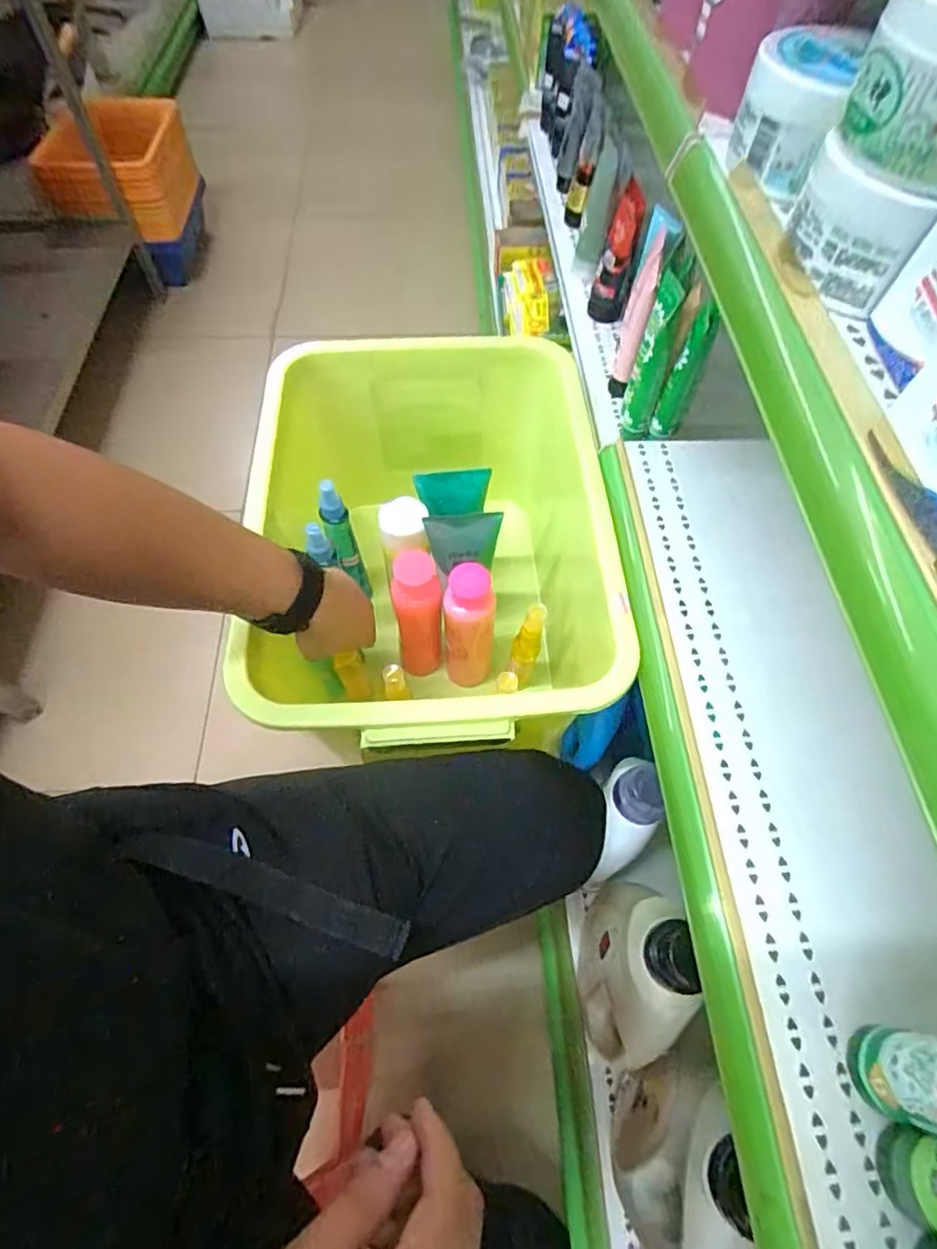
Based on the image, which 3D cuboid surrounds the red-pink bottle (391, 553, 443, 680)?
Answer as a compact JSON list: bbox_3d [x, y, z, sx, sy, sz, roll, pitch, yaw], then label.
[{"bbox_3d":[-0.061,-0.007,0.728,0.052,0.204,0.048,-10,61,-6],"label":"red-pink bottle"}]

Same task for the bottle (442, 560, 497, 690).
[{"bbox_3d":[0.001,0.008,0.714,0.057,0.202,0.049,-2,61,-2],"label":"bottle"}]

